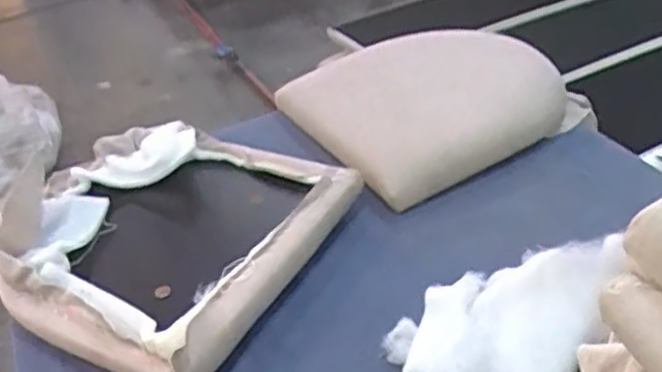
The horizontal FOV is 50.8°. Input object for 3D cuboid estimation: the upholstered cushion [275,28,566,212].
[{"bbox_3d":[0.165,-0.150,1.242,0.451,0.098,0.350,-22,37,-19],"label":"upholstered cushion"}]

